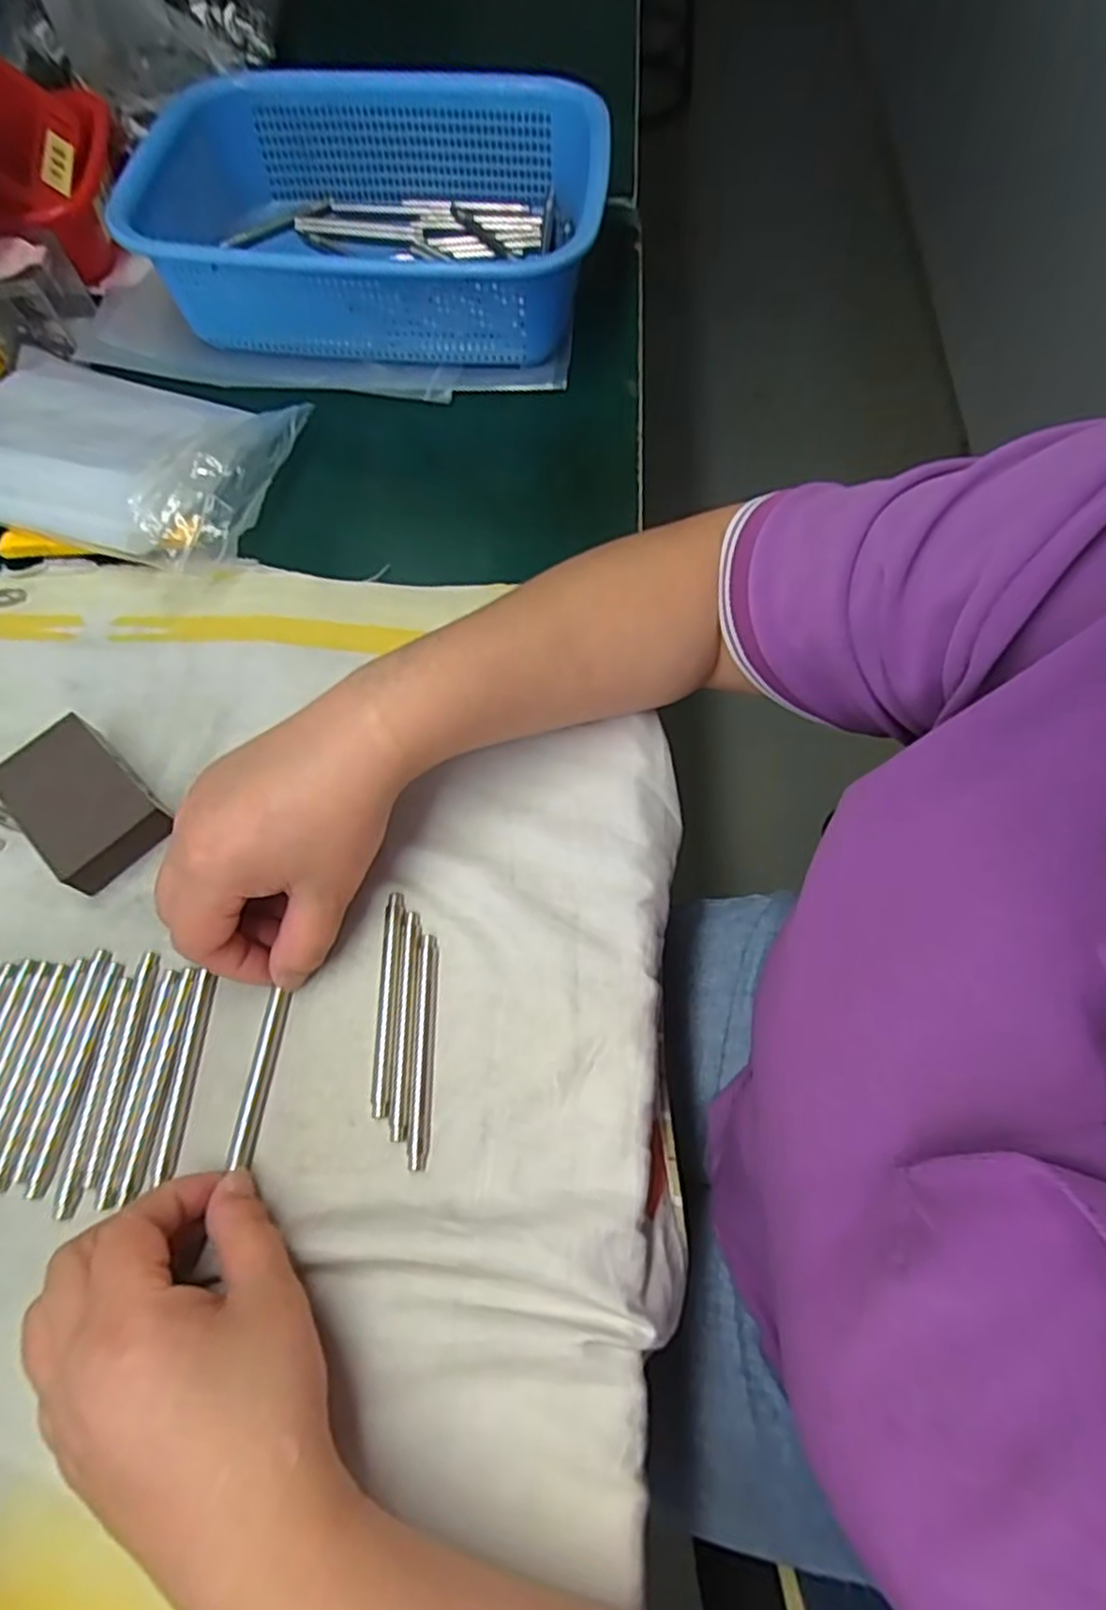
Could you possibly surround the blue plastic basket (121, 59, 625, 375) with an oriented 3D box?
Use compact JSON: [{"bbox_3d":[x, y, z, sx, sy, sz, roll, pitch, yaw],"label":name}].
[{"bbox_3d":[-0.113,-0.384,0.488,0.287,0.075,0.217,5,66,4],"label":"blue plastic basket"}]

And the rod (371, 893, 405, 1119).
[{"bbox_3d":[-0.071,0.084,0.321,0.010,0.005,0.093,-1,66,1],"label":"rod"}]

